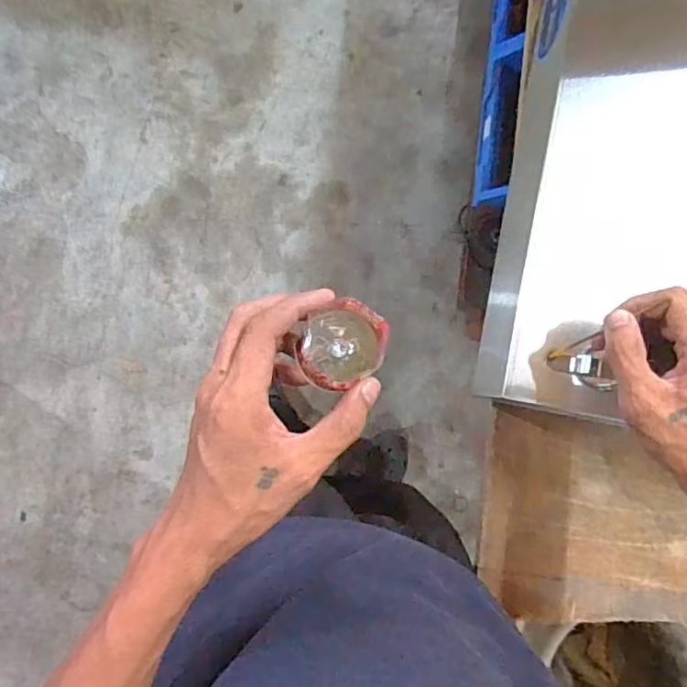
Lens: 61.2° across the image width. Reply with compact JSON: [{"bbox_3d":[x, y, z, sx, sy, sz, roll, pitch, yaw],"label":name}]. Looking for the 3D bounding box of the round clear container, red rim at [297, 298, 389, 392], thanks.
[{"bbox_3d":[0.000,0.000,0.346,0.052,0.037,0.045,-31,89,-3],"label":"round clear container, red rim"}]

